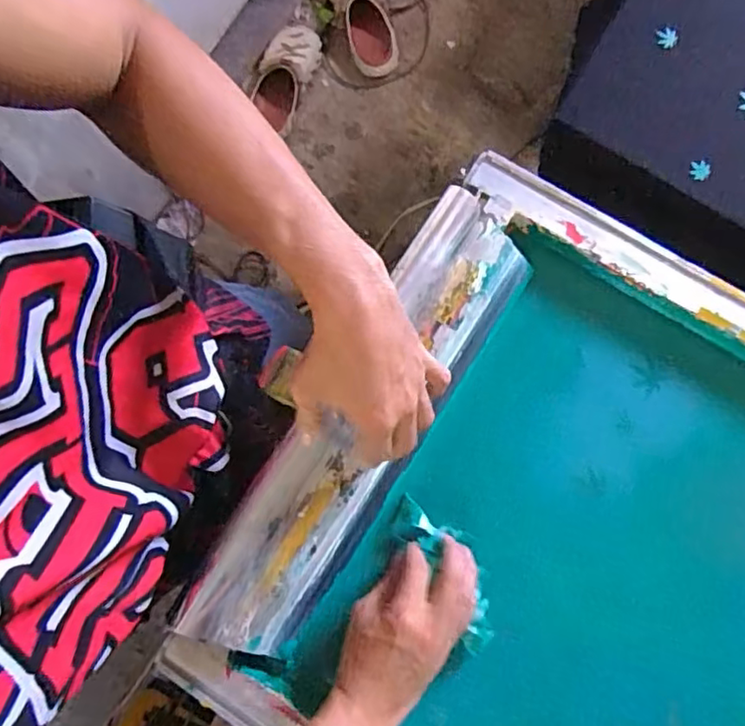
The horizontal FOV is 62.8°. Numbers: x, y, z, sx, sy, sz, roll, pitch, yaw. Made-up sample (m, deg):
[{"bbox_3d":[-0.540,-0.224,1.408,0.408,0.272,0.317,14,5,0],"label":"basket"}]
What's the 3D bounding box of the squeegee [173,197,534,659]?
[{"bbox_3d":[-0.010,0.043,0.510,0.115,0.038,0.416,37,83,-37],"label":"squeegee"}]

